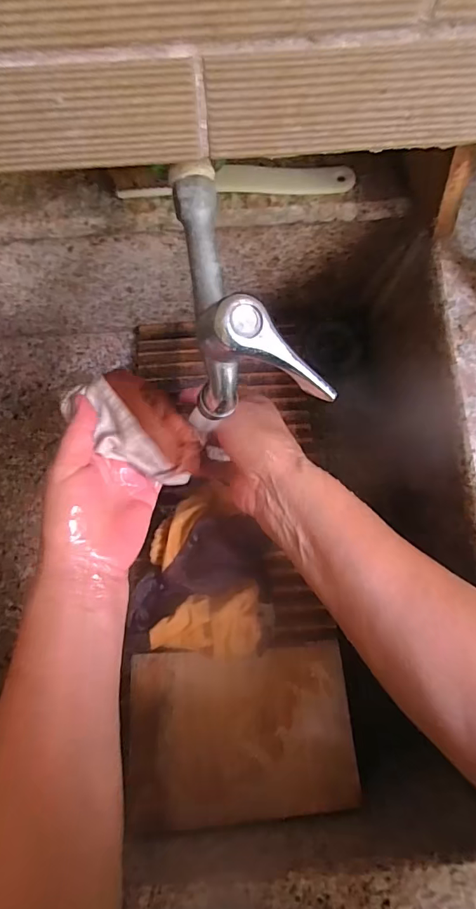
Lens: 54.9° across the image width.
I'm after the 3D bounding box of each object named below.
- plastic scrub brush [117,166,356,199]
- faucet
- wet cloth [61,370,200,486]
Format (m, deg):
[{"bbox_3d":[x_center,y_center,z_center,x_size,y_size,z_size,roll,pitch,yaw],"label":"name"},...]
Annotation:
[{"bbox_3d":[0.000,-0.191,0.322,0.161,0.007,0.019,-1,81,-1],"label":"plastic scrub brush"},{"bbox_3d":[-0.010,-0.076,0.237,0.054,0.069,0.134,-27,82,-5],"label":"faucet"},{"bbox_3d":[-0.073,-0.022,0.330,0.103,0.029,0.054,30,82,4],"label":"wet cloth"}]

